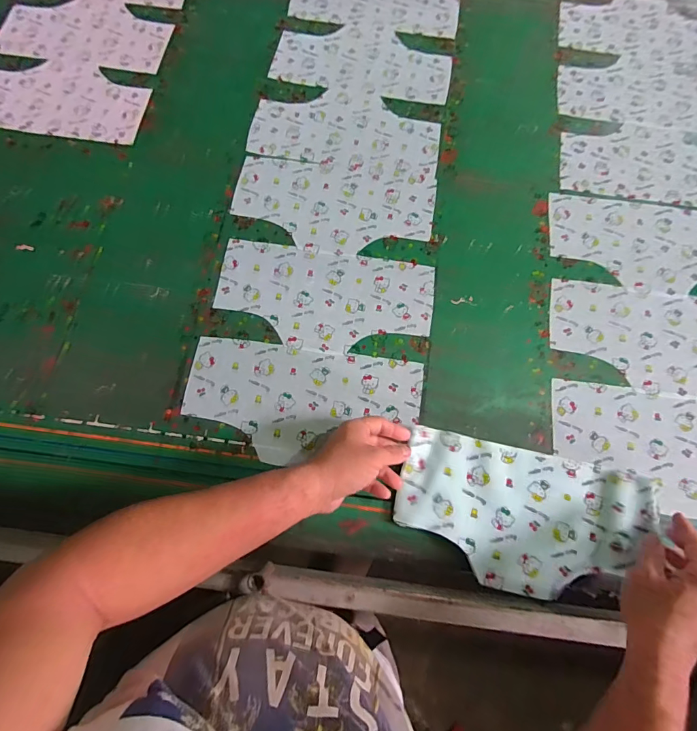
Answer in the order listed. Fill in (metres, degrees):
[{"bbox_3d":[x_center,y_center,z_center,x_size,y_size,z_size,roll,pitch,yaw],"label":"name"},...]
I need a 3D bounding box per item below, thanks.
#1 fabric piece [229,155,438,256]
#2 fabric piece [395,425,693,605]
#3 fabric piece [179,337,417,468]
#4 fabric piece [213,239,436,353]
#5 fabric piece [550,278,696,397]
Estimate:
[{"bbox_3d":[-0.024,-0.258,0.677,0.318,0.004,0.166,7,71,2],"label":"fabric piece"},{"bbox_3d":[0.223,0.193,0.531,0.311,0.031,0.173,11,72,3],"label":"fabric piece"},{"bbox_3d":[-0.065,0.053,0.580,0.321,0.004,0.161,7,71,2],"label":"fabric piece"},{"bbox_3d":[-0.037,-0.100,0.629,0.321,0.004,0.158,9,72,2],"label":"fabric piece"},{"bbox_3d":[0.468,-0.039,0.621,0.324,0.005,0.157,7,72,0],"label":"fabric piece"}]

